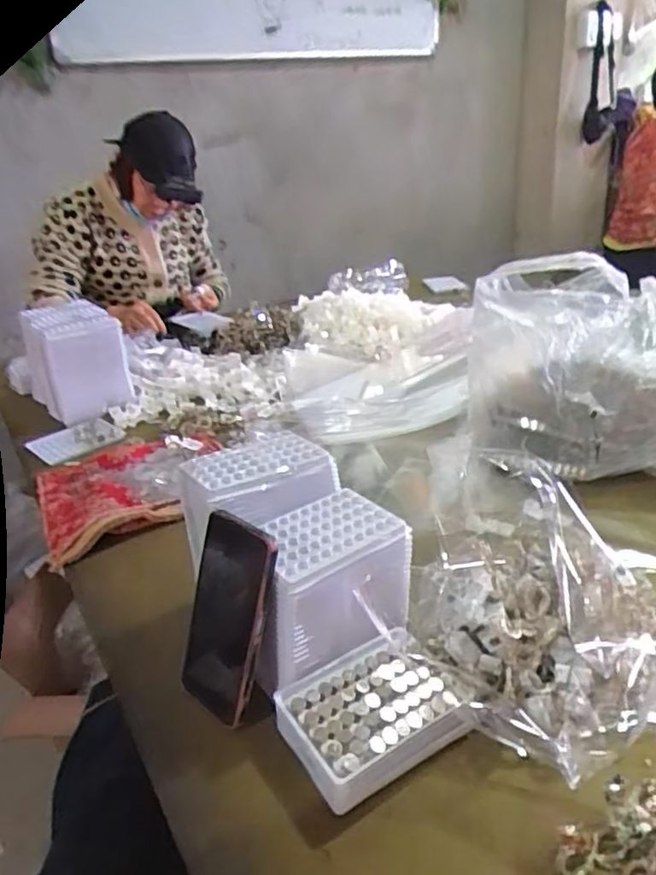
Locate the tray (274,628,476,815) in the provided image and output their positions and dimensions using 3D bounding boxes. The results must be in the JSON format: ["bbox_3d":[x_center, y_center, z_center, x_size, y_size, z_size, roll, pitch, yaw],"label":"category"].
[{"bbox_3d":[0.033,0.219,0.504,0.126,0.043,0.094,-18,30,-25],"label":"tray"}]

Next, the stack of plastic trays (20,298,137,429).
[{"bbox_3d":[-0.434,-0.135,1.122,0.155,0.159,0.170,-15,29,-20],"label":"stack of plastic trays"}]

